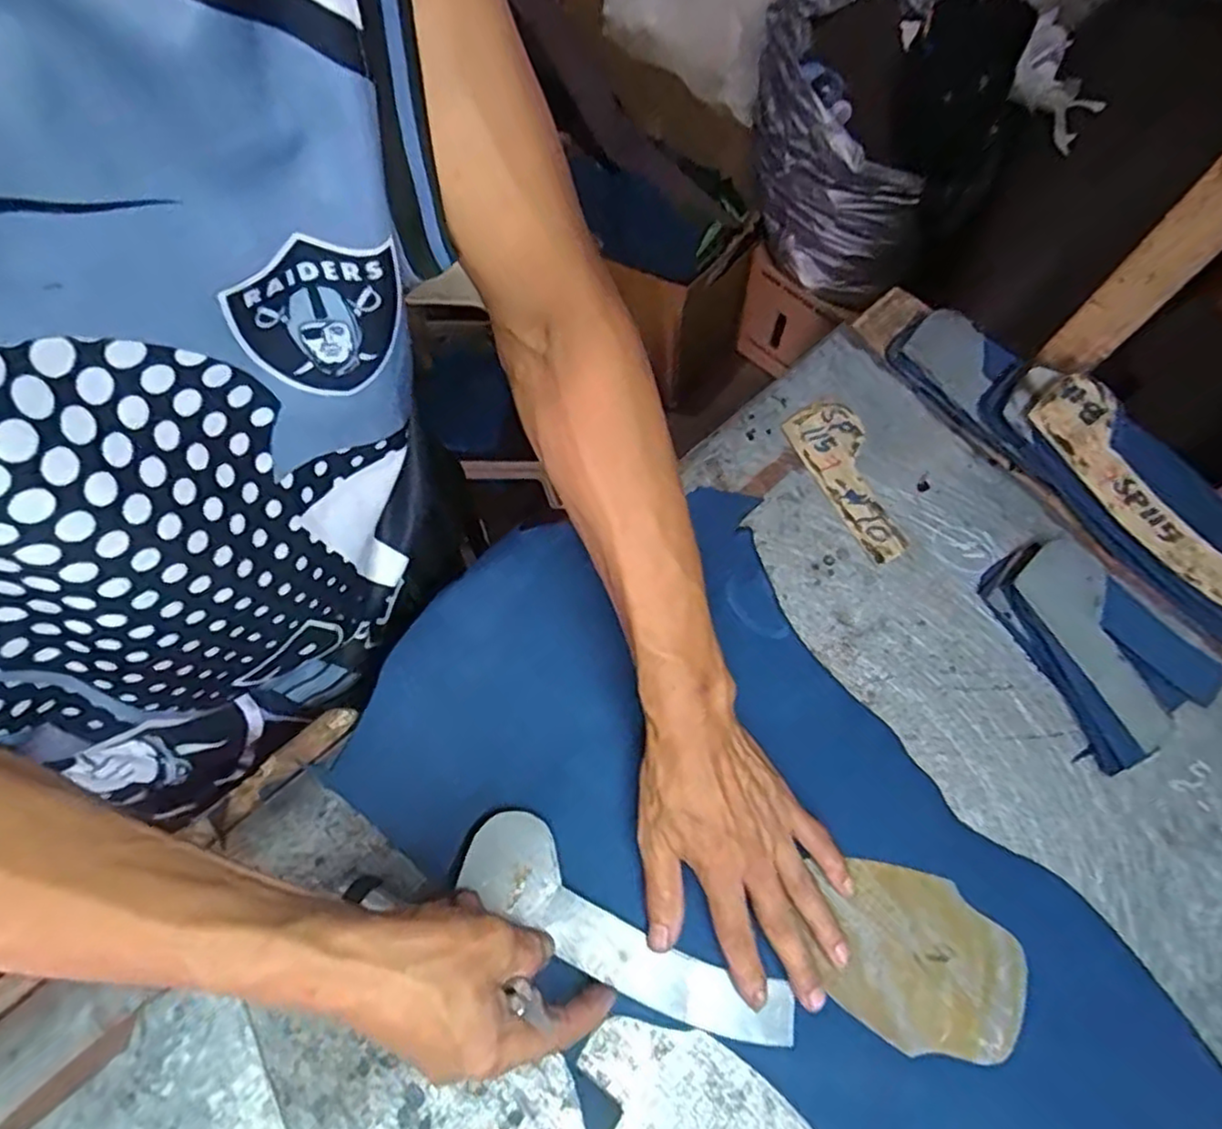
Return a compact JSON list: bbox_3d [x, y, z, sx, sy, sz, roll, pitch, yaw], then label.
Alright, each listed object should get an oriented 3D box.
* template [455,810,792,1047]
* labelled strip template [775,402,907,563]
[{"bbox_3d":[0.008,0.213,0.394,0.201,0.007,0.050,32,66,5],"label":"template"},{"bbox_3d":[0.181,-0.064,0.511,0.055,0.005,0.128,-28,75,-10],"label":"labelled strip template"}]

